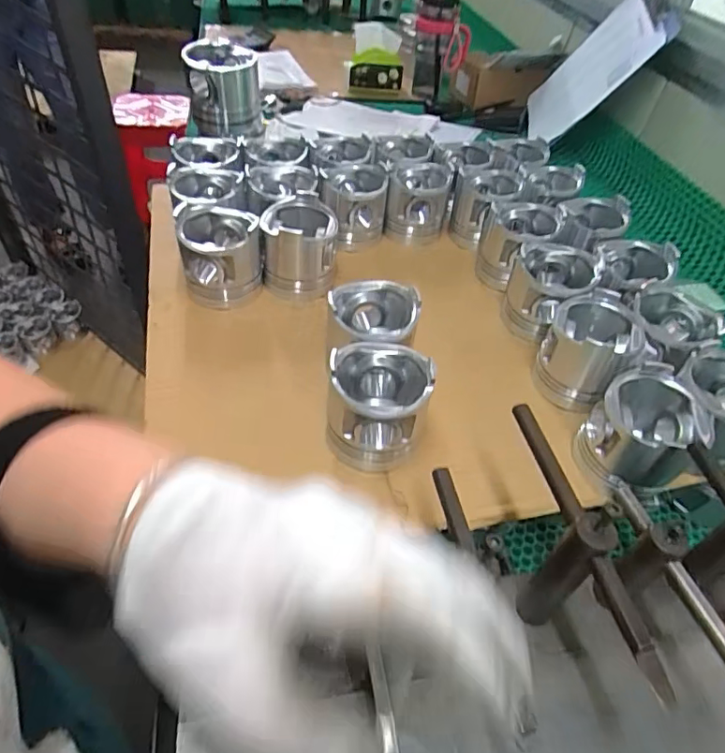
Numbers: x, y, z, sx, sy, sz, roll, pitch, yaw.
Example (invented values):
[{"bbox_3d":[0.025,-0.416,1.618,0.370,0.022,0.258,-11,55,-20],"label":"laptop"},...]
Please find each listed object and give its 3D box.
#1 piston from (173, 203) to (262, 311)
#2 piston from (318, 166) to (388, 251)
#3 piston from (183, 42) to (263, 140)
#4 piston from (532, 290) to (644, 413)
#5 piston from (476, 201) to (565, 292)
[{"bbox_3d":[-0.153,-0.130,0.566,0.083,0.078,0.098,-9,49,-15],"label":"piston"},{"bbox_3d":[-0.013,-0.218,0.666,0.082,0.076,0.089,2,47,-5],"label":"piston"},{"bbox_3d":[-0.225,-0.461,0.852,0.111,0.115,0.112,-10,49,-15],"label":"piston"},{"bbox_3d":[0.217,-0.024,0.510,0.082,0.080,0.091,36,53,25],"label":"piston"},{"bbox_3d":[0.184,-0.158,0.629,0.086,0.077,0.103,20,48,12],"label":"piston"}]

